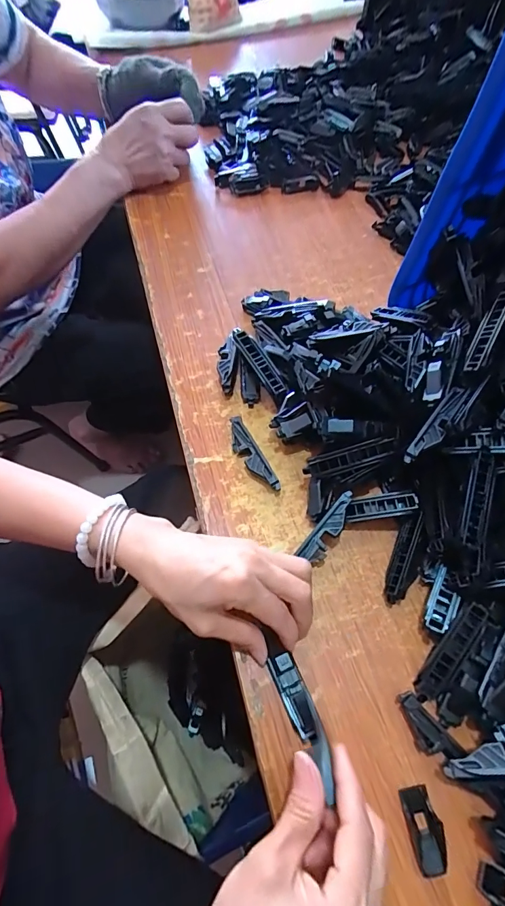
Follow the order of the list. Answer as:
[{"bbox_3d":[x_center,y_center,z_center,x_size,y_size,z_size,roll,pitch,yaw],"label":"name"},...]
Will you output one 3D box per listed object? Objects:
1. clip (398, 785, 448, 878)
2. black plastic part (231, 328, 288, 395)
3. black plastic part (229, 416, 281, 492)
[{"bbox_3d":[0.109,0.238,0.253,0.020,0.011,0.041,-7,62,-7],"label":"clip"},{"bbox_3d":[0.007,-0.089,0.389,0.018,0.011,0.078,-33,83,-18],"label":"black plastic part"},{"bbox_3d":[-0.002,0.003,0.367,0.018,0.019,0.077,-24,65,-16],"label":"black plastic part"}]

